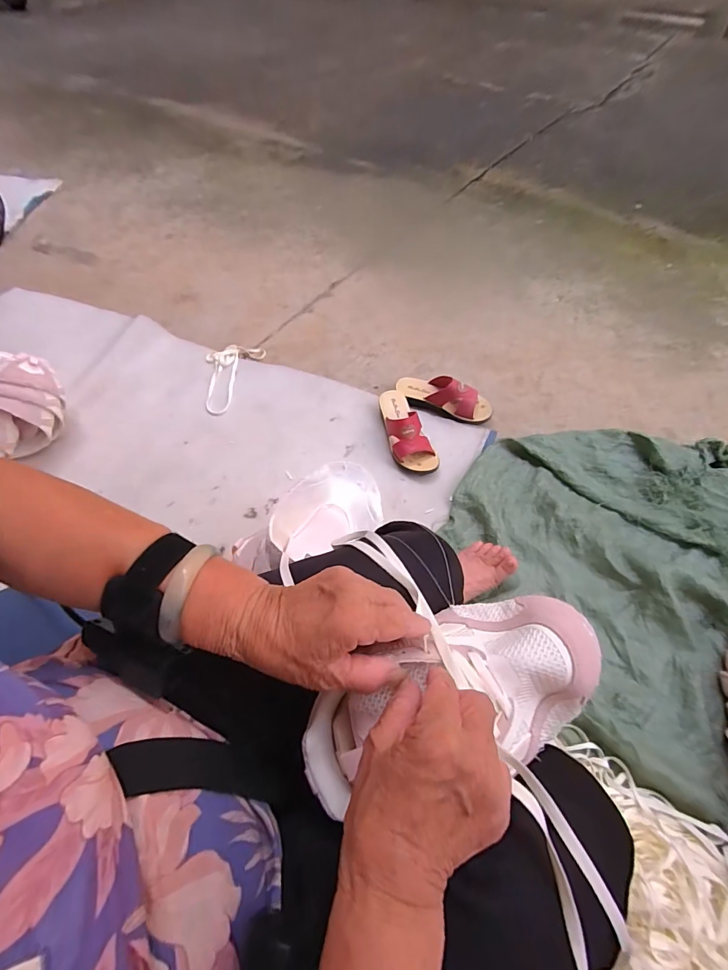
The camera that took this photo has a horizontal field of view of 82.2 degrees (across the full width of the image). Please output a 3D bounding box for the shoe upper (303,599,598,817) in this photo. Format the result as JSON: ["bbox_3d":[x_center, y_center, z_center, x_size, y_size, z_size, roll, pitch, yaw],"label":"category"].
[{"bbox_3d":[0.061,0.150,0.299,0.214,0.059,0.105,-22,60,-2],"label":"shoe upper"}]

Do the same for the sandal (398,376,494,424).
[{"bbox_3d":[0.186,-0.208,0.976,0.226,0.072,0.077,20,64,15],"label":"sandal"}]

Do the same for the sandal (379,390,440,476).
[{"bbox_3d":[0.086,-0.127,0.915,0.085,0.077,0.227,-19,61,-6],"label":"sandal"}]

